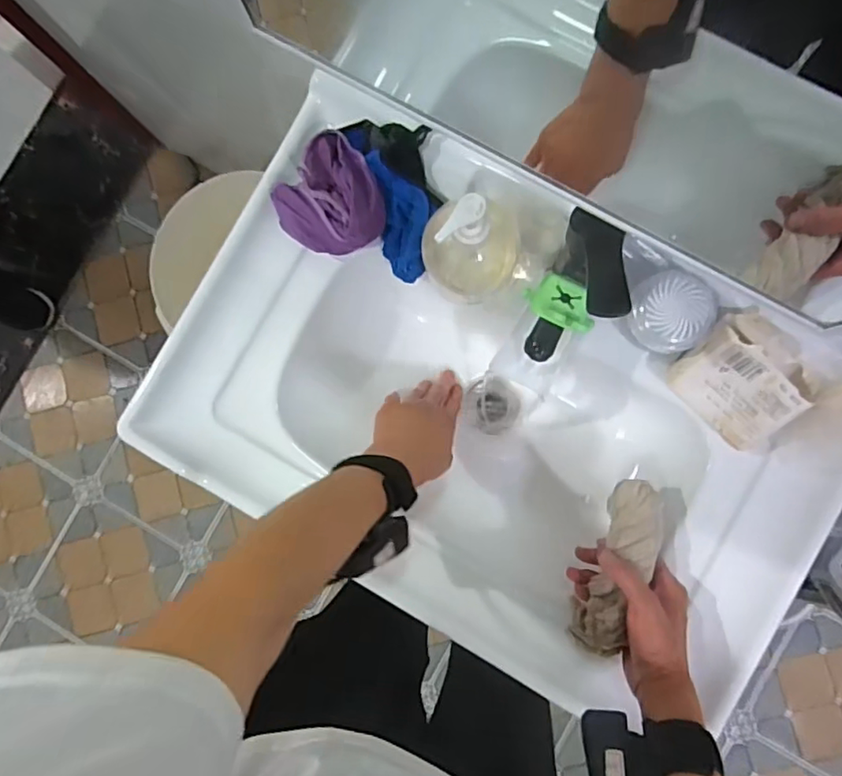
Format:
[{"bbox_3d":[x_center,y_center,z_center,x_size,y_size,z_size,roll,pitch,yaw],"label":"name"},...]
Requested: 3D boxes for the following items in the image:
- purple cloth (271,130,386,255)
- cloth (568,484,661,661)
[{"bbox_3d":[-0.079,-0.175,0.530,0.100,0.044,0.099,36,89,4],"label":"purple cloth"},{"bbox_3d":[0.175,0.157,0.506,0.044,0.051,0.150,21,85,4],"label":"cloth"}]

